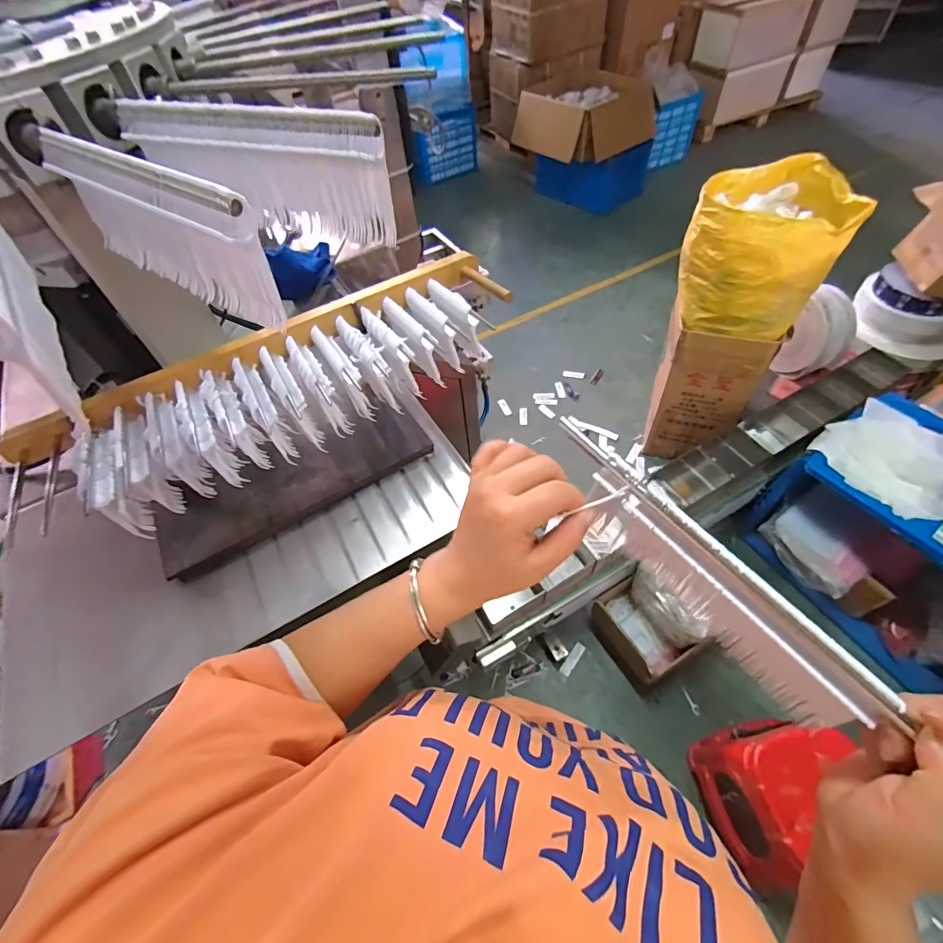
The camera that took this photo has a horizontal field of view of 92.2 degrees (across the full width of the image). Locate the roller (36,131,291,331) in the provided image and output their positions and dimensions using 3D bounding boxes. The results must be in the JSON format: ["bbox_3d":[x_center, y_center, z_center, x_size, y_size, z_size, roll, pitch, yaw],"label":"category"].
[{"bbox_3d":[-0.194,-0.151,0.278,0.208,0.078,0.016,29,62,24],"label":"roller"}]

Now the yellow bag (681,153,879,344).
[{"bbox_3d":[0.795,-0.623,1.247,0.368,0.286,0.425,26,61,22],"label":"yellow bag"}]

